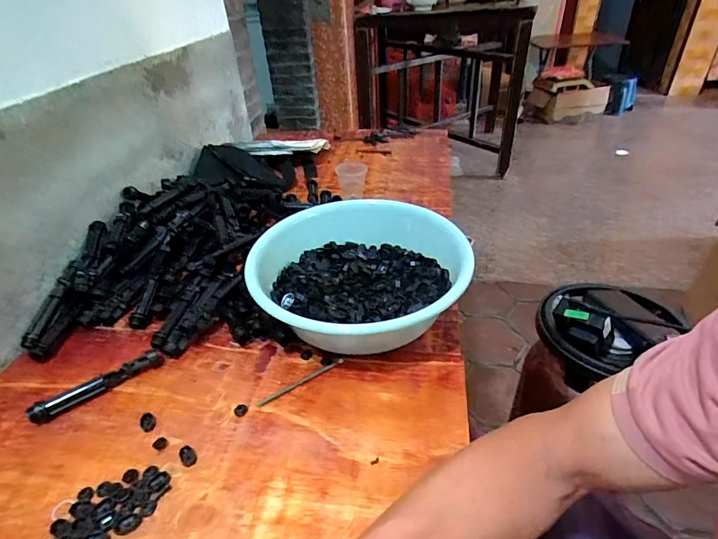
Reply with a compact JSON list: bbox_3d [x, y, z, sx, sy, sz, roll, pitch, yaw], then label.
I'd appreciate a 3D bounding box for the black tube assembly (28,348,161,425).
[{"bbox_3d":[-0.325,0.143,0.515,0.148,0.023,0.022,-27,42,-29],"label":"black tube assembly"}]

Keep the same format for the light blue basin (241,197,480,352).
[{"bbox_3d":[0.000,0.015,0.591,0.286,0.111,0.282,-2,36,2],"label":"light blue basin"}]

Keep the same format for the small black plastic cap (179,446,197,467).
[{"bbox_3d":[-0.182,0.198,0.438,0.016,0.007,0.022,-28,42,-30],"label":"small black plastic cap"}]

